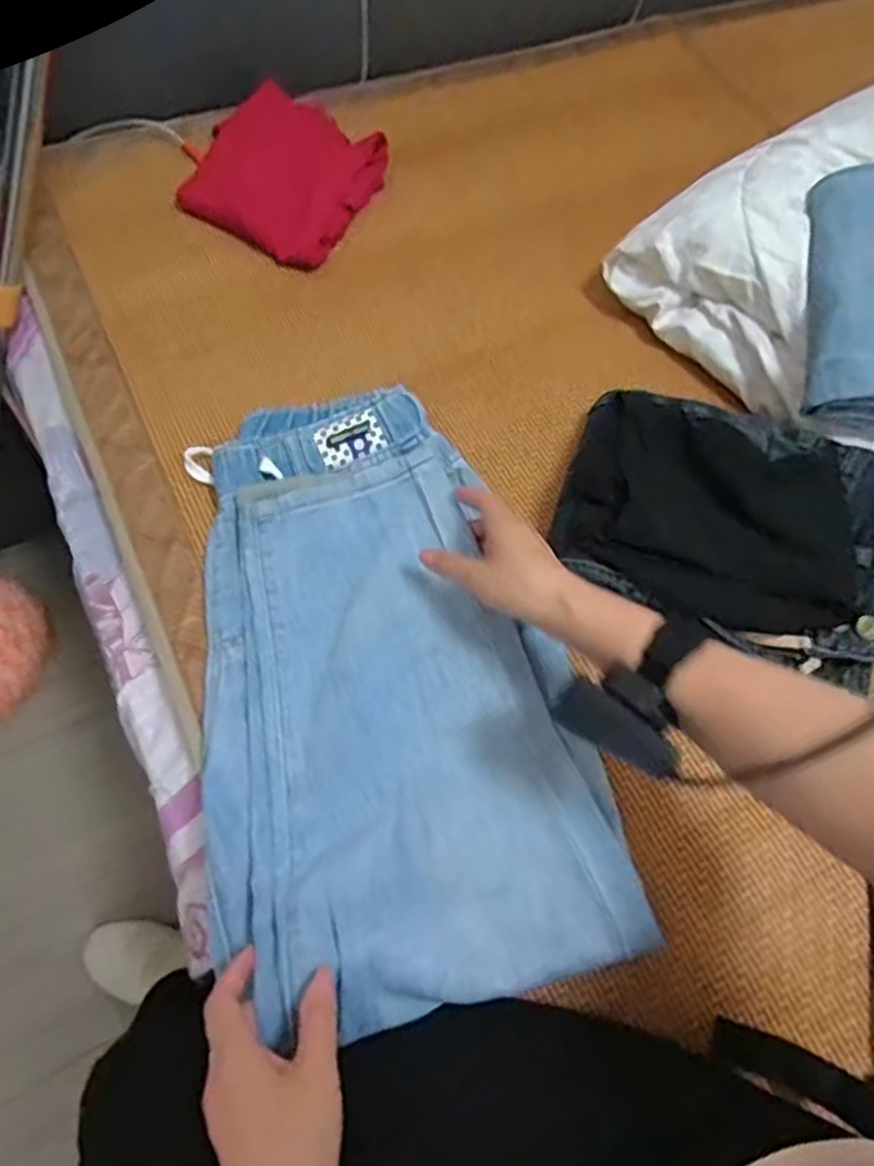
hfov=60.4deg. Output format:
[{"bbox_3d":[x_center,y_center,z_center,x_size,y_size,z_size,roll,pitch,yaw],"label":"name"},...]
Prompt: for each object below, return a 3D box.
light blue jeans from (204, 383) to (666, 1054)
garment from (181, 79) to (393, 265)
[{"bbox_3d":[-0.042,0.048,0.532,0.253,0.039,0.446,-11,63,-10],"label":"light blue jeans"},{"bbox_3d":[-0.155,-0.429,0.782,0.185,0.051,0.199,28,63,11],"label":"garment"}]

